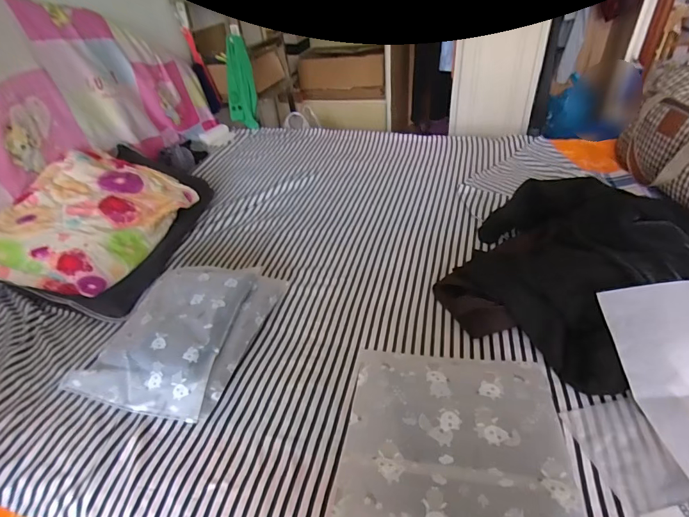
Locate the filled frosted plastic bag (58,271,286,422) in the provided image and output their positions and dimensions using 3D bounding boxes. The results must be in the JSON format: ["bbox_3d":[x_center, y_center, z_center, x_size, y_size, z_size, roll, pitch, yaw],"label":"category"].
[{"bbox_3d":[-0.332,0.148,0.846,0.261,0.102,0.389,6,40,15],"label":"filled frosted plastic bag"}]

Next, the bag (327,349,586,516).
[{"bbox_3d":[0.135,0.230,0.476,0.273,0.071,0.313,3,40,12],"label":"bag"}]

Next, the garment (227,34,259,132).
[{"bbox_3d":[-0.443,-0.724,1.641,0.120,0.367,0.047,-9,39,-4],"label":"garment"}]

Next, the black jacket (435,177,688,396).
[{"bbox_3d":[0.494,0.011,0.779,0.514,0.208,0.426,22,47,30],"label":"black jacket"}]

